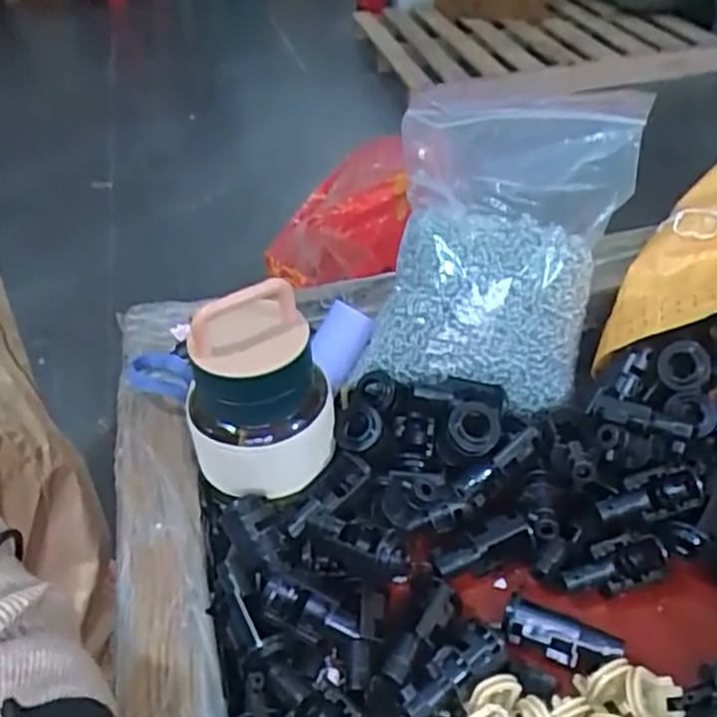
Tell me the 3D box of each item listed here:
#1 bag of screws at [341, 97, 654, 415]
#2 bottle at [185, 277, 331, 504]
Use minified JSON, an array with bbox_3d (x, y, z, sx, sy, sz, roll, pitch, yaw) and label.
[{"bbox_3d":[0.087,-0.084,0.422,0.134,0.092,0.210,18,74,9],"label":"bag of screws"},{"bbox_3d":[-0.051,0.022,0.373,0.072,0.116,0.059,-4,42,-5],"label":"bottle"}]

